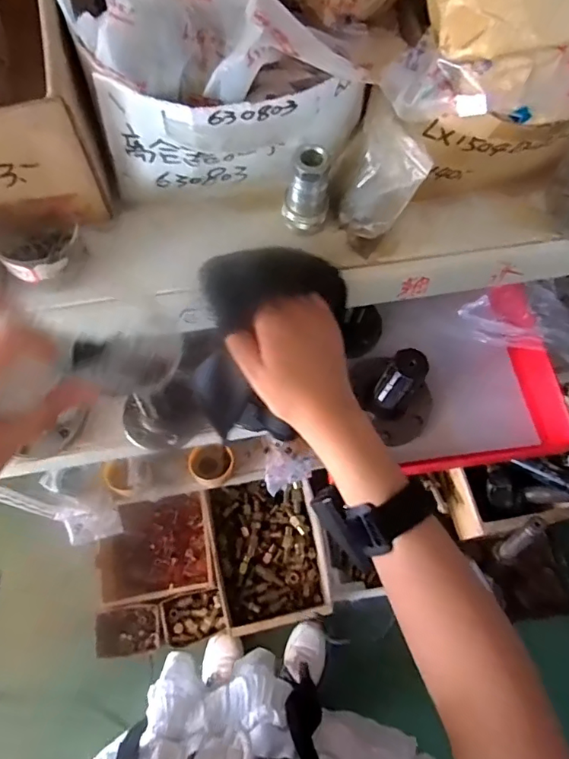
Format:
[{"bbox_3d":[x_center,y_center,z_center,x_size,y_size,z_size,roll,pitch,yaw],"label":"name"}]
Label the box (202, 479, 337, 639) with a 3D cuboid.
[{"bbox_3d":[-0.047,0.409,1.260,0.254,0.086,0.338,-11,68,-7],"label":"box"}]

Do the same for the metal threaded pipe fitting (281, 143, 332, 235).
[{"bbox_3d":[0.018,-0.152,0.416,0.035,0.076,0.028,11,68,2],"label":"metal threaded pipe fitting"}]

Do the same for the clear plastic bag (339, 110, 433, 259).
[{"bbox_3d":[0.073,-0.148,0.406,0.053,0.101,0.060,6,67,0],"label":"clear plastic bag"}]

